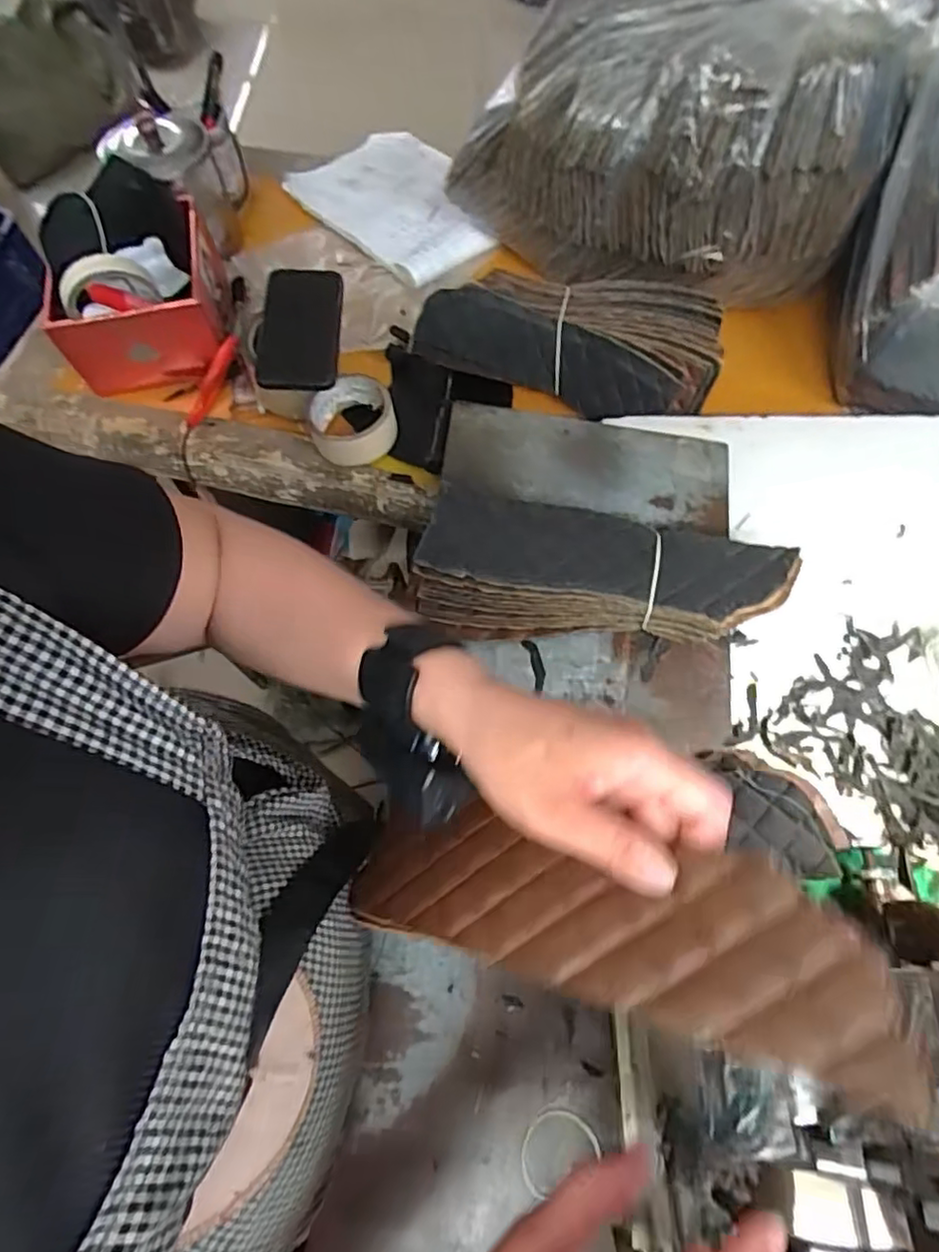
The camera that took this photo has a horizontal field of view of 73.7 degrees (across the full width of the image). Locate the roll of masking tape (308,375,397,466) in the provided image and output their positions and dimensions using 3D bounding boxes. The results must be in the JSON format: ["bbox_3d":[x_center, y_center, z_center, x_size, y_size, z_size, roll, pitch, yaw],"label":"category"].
[{"bbox_3d":[-0.121,-0.211,0.645,0.084,0.037,0.087,-1,67,2],"label":"roll of masking tape"}]

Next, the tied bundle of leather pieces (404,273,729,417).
[{"bbox_3d":[0.109,-0.302,0.643,0.287,0.083,0.163,20,69,10],"label":"tied bundle of leather pieces"}]

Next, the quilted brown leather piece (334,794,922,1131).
[{"bbox_3d":[0.045,0.125,0.277,0.247,0.014,0.065,-2,63,36],"label":"quilted brown leather piece"}]

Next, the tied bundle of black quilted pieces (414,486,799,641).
[{"bbox_3d":[0.097,-0.034,0.491,0.275,0.070,0.094,9,68,6],"label":"tied bundle of black quilted pieces"}]

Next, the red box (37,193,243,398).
[{"bbox_3d":[-0.356,-0.354,0.689,0.172,0.093,0.158,-17,67,-5],"label":"red box"}]

